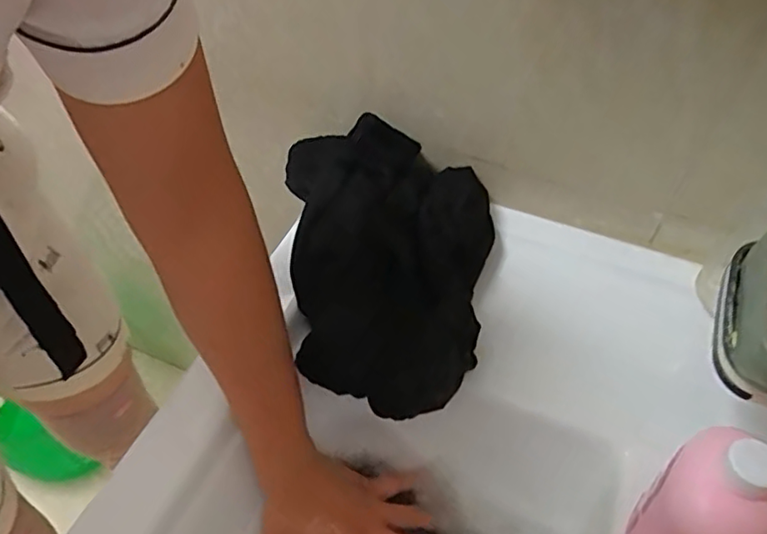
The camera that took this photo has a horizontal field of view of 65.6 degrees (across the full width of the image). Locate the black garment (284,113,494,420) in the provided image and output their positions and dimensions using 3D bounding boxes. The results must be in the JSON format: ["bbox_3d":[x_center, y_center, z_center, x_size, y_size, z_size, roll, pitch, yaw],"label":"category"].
[{"bbox_3d":[-0.001,-0.003,0.557,0.195,0.063,0.269,4,72,5],"label":"black garment"}]

